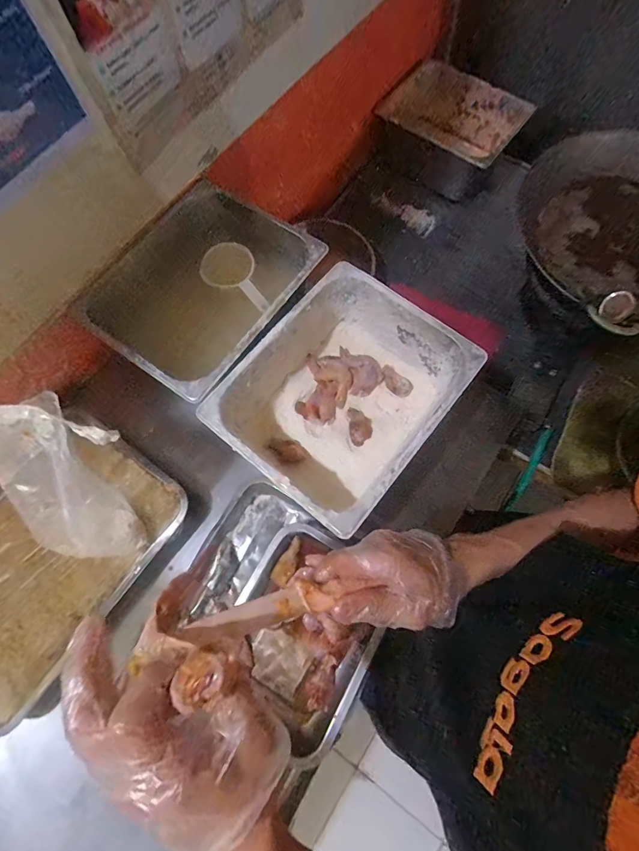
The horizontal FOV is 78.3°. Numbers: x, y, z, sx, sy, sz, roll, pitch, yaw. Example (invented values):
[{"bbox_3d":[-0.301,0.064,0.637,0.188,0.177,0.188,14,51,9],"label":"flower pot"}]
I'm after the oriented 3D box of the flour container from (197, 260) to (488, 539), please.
[{"bbox_3d":[0.034,-0.036,0.590,0.258,0.138,0.313,38,76,13],"label":"flour container"}]

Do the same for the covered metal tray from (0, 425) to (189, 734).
[{"bbox_3d":[-0.413,0.185,0.576,0.293,0.042,0.383,32,75,11],"label":"covered metal tray"}]

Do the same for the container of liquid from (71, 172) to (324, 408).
[{"bbox_3d":[-0.180,-0.200,0.649,0.256,0.148,0.310,34,75,12],"label":"container of liquid"}]

